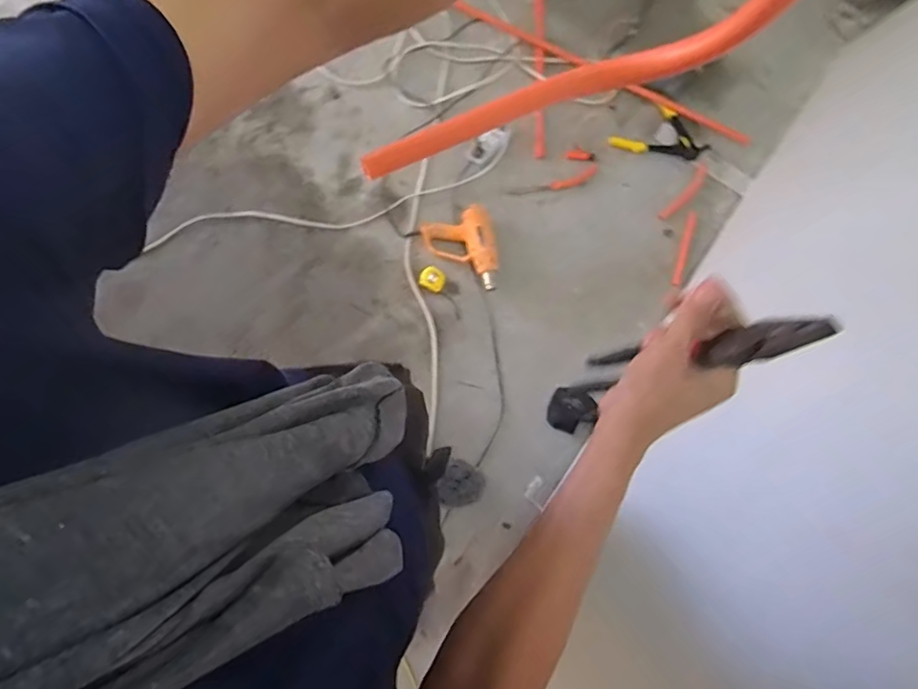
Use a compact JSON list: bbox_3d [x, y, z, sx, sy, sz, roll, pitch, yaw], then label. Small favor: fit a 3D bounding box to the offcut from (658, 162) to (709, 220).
[{"bbox_3d":[0.650,-0.430,1.596,0.040,0.034,0.232,40,83,6],"label":"offcut"}]

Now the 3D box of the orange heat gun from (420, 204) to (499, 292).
[{"bbox_3d":[0.016,-0.255,1.537,0.189,0.062,0.244,-18,81,-3],"label":"orange heat gun"}]

